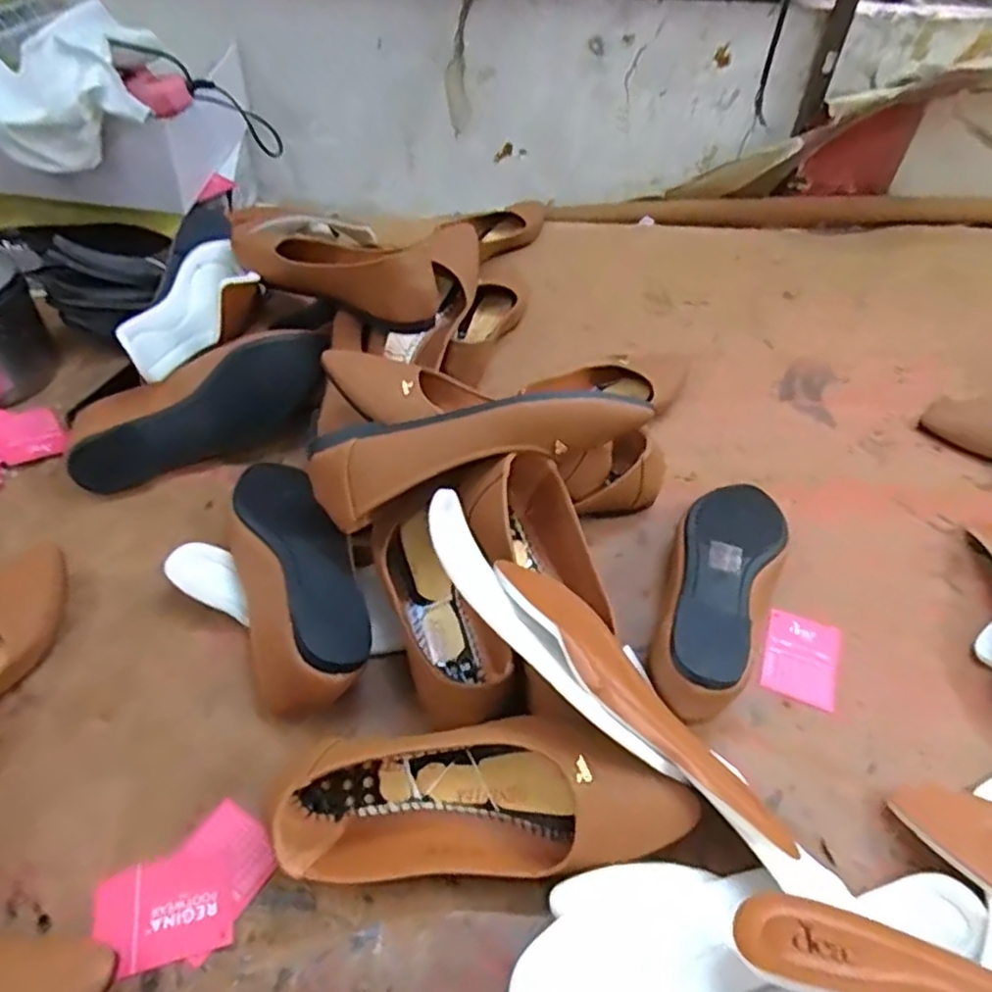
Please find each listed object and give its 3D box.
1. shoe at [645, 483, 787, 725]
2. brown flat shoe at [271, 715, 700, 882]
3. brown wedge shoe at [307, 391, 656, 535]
[{"bbox_3d":[0.164,0.071,0.517,0.078,0.068,0.214,24,50,19],"label":"shoe"},{"bbox_3d":[-0.008,0.180,0.404,0.244,0.068,0.081,-1,47,-2],"label":"brown flat shoe"},{"bbox_3d":[-0.014,-0.041,0.487,0.240,0.075,0.063,-9,48,-11],"label":"brown wedge shoe"}]

